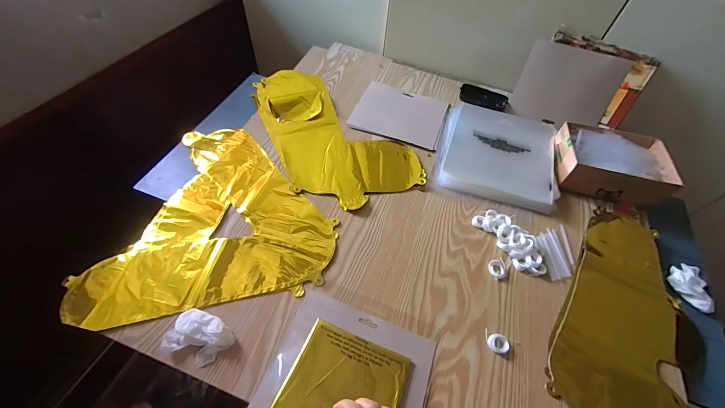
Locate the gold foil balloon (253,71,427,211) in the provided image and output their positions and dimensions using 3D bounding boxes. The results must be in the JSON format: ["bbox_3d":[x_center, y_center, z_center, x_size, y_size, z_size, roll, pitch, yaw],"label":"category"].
[{"bbox_3d":[-0.066,-0.159,0.659,0.238,0.014,0.399,-18,58,-17],"label":"gold foil balloon"}]

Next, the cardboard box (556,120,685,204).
[{"bbox_3d":[0.473,-0.081,0.611,0.192,0.064,0.147,13,54,4],"label":"cardboard box"}]

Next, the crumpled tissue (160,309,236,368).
[{"bbox_3d":[-0.209,0.170,0.406,0.078,0.026,0.056,20,55,9],"label":"crumpled tissue"}]

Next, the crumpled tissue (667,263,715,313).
[{"bbox_3d":[0.540,0.128,0.522,0.058,0.023,0.084,17,55,7],"label":"crumpled tissue"}]

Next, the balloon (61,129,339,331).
[{"bbox_3d":[-0.241,-0.002,0.538,0.360,0.007,0.358,-4,55,-9],"label":"balloon"}]

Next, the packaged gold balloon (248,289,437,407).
[{"bbox_3d":[-0.016,0.217,0.407,0.194,0.015,0.162,20,55,8],"label":"packaged gold balloon"}]

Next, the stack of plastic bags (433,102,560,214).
[{"bbox_3d":[0.273,-0.113,0.646,0.220,0.030,0.245,18,55,7],"label":"stack of plastic bags"}]

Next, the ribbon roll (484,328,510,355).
[{"bbox_3d":[0.187,0.193,0.441,0.034,0.007,0.026,18,55,8],"label":"ribbon roll"}]

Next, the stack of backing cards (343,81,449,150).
[{"bbox_3d":[0.086,-0.200,0.703,0.193,0.009,0.163,20,55,8],"label":"stack of backing cards"}]

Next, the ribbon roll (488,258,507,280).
[{"bbox_3d":[0.216,0.102,0.504,0.034,0.008,0.030,-12,57,-14],"label":"ribbon roll"}]

